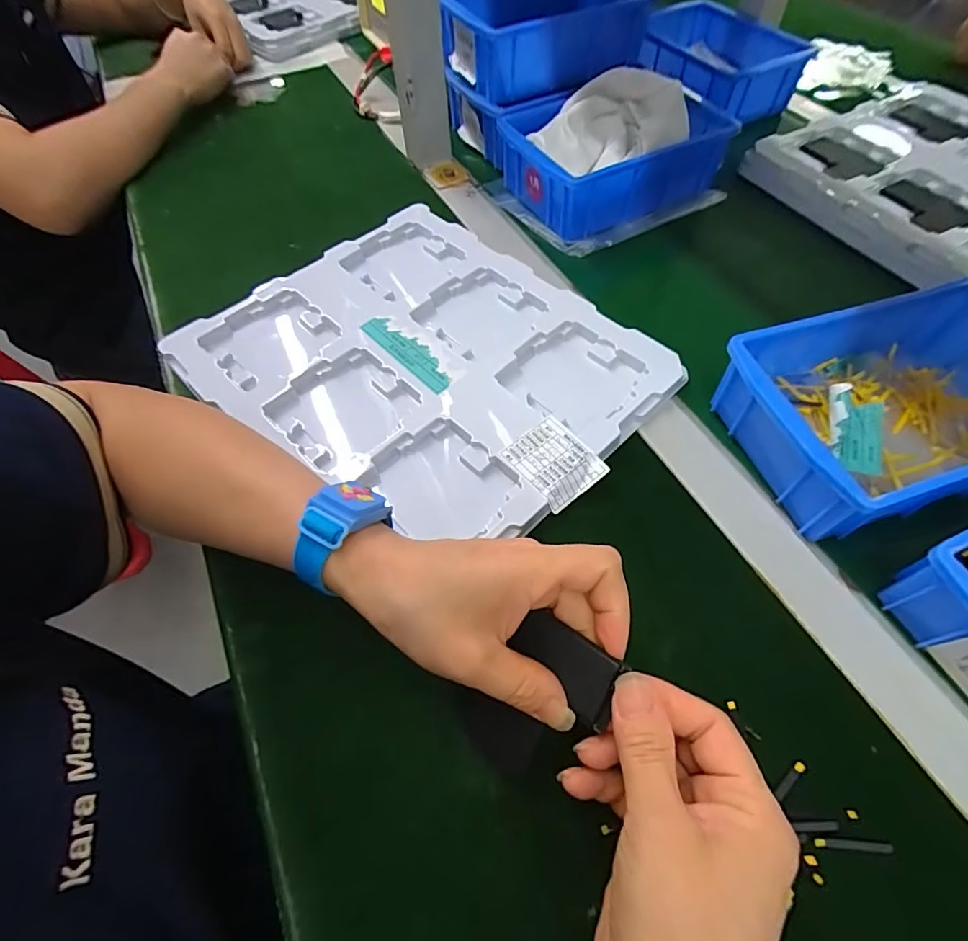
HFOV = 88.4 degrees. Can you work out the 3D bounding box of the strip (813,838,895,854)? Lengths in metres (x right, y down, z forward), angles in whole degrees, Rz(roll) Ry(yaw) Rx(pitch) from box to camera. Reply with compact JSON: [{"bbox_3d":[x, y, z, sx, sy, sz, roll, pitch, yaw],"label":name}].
[{"bbox_3d":[0.173,0.174,0.230,0.035,0.004,0.004,2,58,4],"label":"strip"}]

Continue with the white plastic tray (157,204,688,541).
[{"bbox_3d":[-0.048,-0.088,0.393,0.315,0.015,0.264,38,66,23],"label":"white plastic tray"}]

